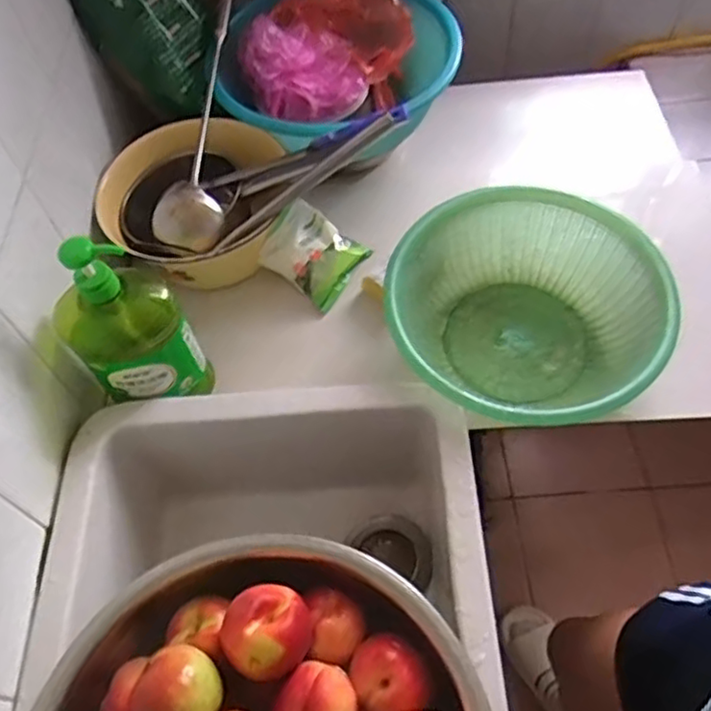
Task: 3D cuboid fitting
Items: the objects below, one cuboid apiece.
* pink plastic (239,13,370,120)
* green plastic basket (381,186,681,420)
[{"bbox_3d":[-0.073,-0.395,0.911,0.155,0.092,0.130,-9,57,-1],"label":"pink plastic"},{"bbox_3d":[0.187,-0.043,0.749,0.286,0.124,0.270,-2,57,3],"label":"green plastic basket"}]

